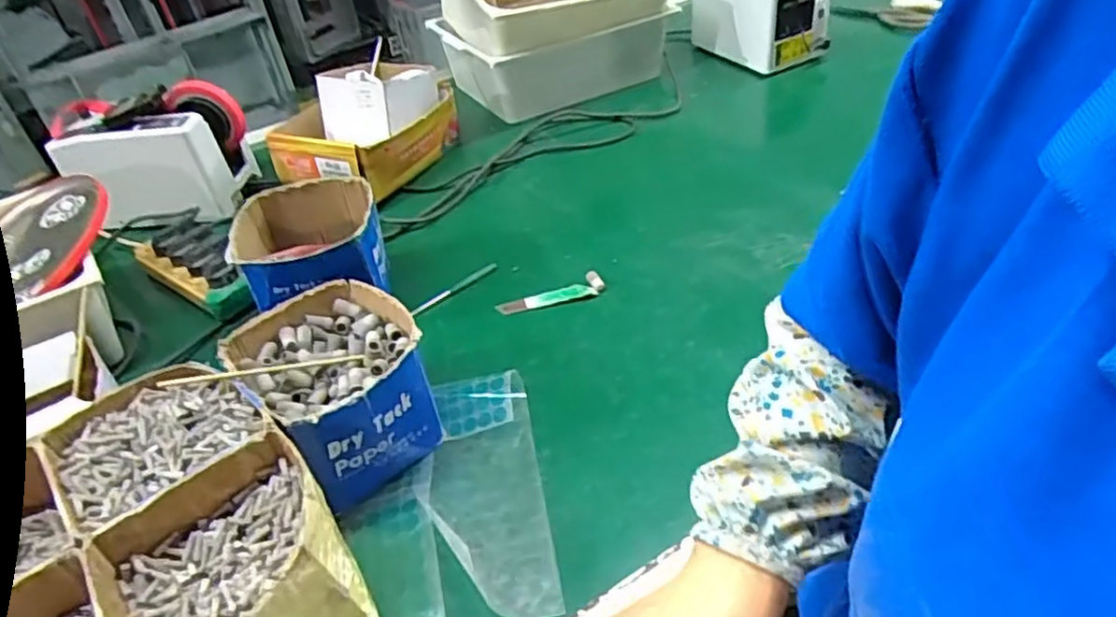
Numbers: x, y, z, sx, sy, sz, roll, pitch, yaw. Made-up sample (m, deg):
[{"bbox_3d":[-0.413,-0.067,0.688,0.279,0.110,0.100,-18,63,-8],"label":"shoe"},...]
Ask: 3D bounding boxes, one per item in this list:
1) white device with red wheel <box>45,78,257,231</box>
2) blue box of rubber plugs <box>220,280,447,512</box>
[{"bbox_3d":[-0.544,-0.214,0.963,0.224,0.147,0.113,-4,41,2],"label":"white device with red wheel"},{"bbox_3d":[-0.188,0.070,0.620,0.130,0.115,0.150,-33,47,-28],"label":"blue box of rubber plugs"}]

